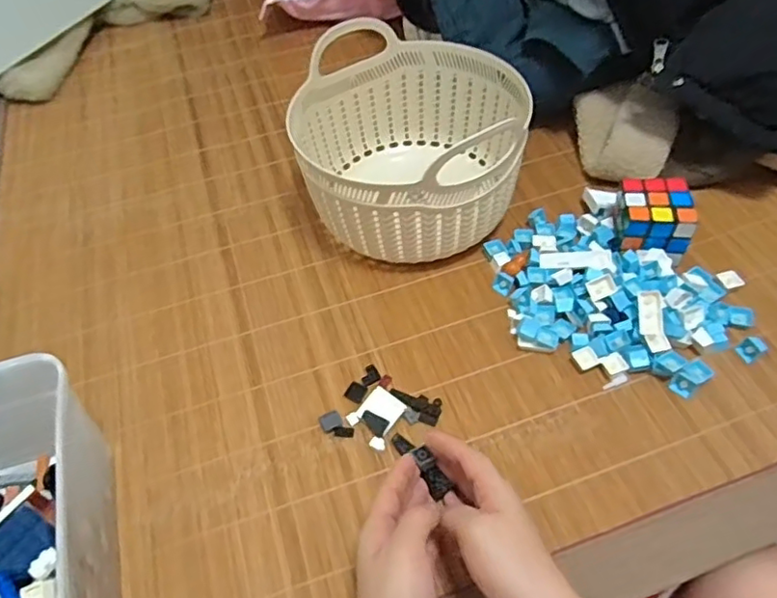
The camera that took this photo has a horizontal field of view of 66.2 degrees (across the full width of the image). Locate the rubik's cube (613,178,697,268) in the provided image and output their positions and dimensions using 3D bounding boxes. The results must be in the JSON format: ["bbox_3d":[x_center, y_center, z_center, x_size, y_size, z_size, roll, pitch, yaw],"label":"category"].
[{"bbox_3d":[0.249,-0.075,0.565,0.058,0.064,0.063,2,53,6],"label":"rubik's cube"}]

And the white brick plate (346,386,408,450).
[{"bbox_3d":[-0.007,0.097,0.490,0.041,0.006,0.043,36,63,27],"label":"white brick plate"}]

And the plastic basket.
[{"bbox_3d":[0.020,-0.150,0.596,0.210,0.139,0.222,1,53,5],"label":"plastic basket"}]

